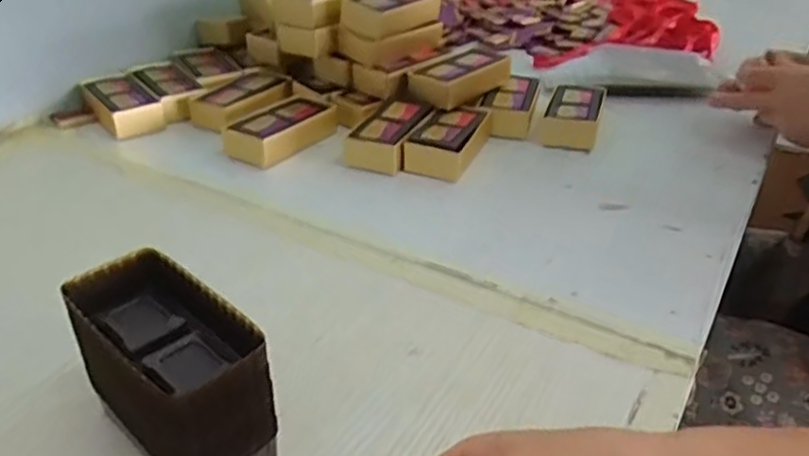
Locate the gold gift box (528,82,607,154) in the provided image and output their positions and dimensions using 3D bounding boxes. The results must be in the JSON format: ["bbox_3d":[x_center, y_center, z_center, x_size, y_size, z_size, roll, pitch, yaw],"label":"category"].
[{"bbox_3d":[0.186,-0.127,0.760,0.062,0.031,0.128,14,34,17],"label":"gold gift box"}]

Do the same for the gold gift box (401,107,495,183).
[{"bbox_3d":[0.046,-0.091,0.697,0.062,0.034,0.111,12,34,14],"label":"gold gift box"}]

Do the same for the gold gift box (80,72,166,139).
[{"bbox_3d":[-0.313,-0.140,0.766,0.058,0.025,0.123,-18,38,-29],"label":"gold gift box"}]

